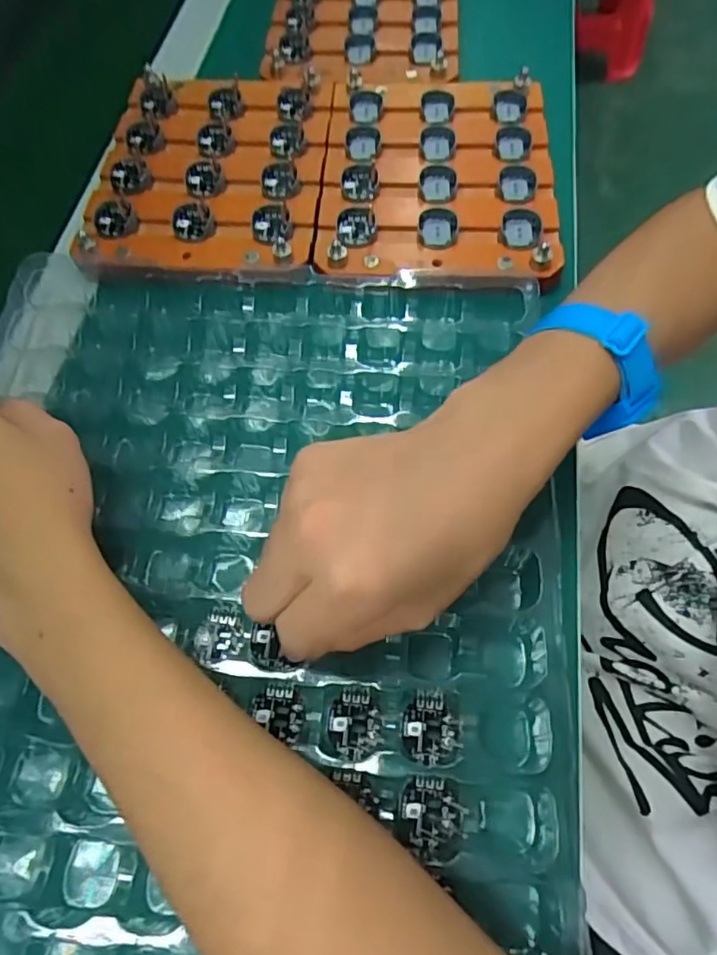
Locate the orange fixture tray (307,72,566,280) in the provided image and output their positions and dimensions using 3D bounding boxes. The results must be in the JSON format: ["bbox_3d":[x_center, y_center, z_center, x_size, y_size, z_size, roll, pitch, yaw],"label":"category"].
[{"bbox_3d":[0.052,-0.199,0.381,0.146,0.027,0.180,1,64,4],"label":"orange fixture tray"}]

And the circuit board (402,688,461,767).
[{"bbox_3d":[0.031,0.104,0.245,0.023,0.005,0.028,4,64,6],"label":"circuit board"}]

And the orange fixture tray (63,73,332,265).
[{"bbox_3d":[-0.098,-0.205,0.386,0.144,0.023,0.174,2,64,5],"label":"orange fixture tray"}]

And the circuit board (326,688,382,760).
[{"bbox_3d":[-0.002,0.103,0.246,0.022,0.004,0.027,5,64,6],"label":"circuit board"}]

